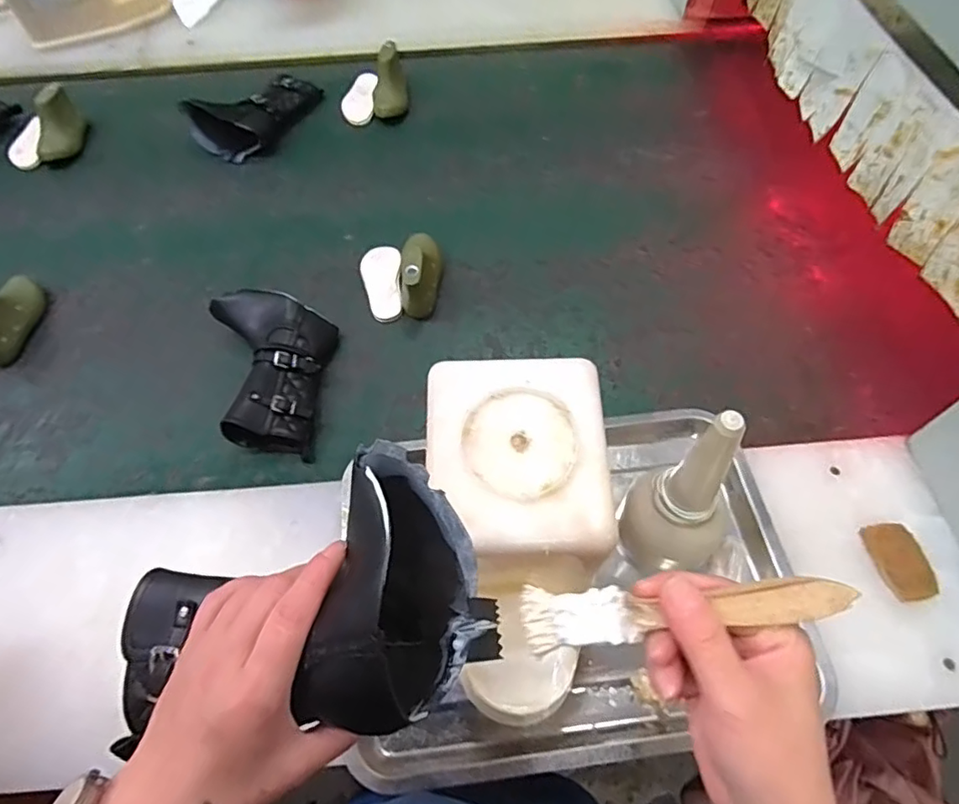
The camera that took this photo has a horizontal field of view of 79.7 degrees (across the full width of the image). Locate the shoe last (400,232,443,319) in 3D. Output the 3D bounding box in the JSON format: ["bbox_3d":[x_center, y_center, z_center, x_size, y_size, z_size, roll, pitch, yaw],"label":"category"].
[{"bbox_3d":[-0.075,-0.180,0.742,0.048,0.059,0.123,1,60,2],"label":"shoe last"}]

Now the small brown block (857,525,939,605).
[{"bbox_3d":[0.379,0.142,0.517,0.045,0.005,0.068,-9,60,-4],"label":"small brown block"}]

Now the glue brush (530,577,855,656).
[{"bbox_3d":[0.089,0.093,0.258,0.138,0.009,0.026,-9,59,14],"label":"glue brush"}]

